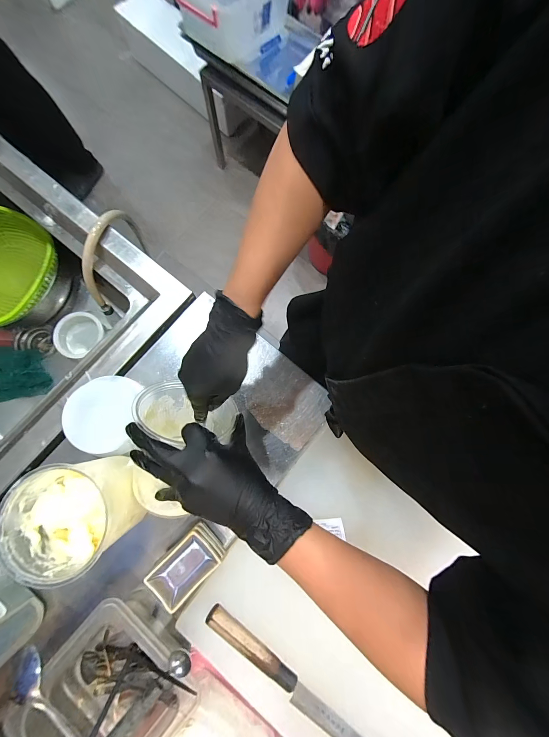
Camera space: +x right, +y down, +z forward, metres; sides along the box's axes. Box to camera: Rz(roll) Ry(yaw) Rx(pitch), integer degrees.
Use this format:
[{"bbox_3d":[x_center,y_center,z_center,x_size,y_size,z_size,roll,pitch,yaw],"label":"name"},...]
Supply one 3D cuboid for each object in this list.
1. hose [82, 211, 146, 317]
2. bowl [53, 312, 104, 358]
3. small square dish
[{"bbox_3d":[-0.333,-0.220,0.573,0.029,0.149,0.190,22,80,3],"label":"hose"},{"bbox_3d":[-0.537,-0.094,0.788,0.114,0.052,0.127,32,81,5],"label":"bowl"},{"bbox_3d":[-0.123,0.274,0.396,0.092,0.029,0.057,-43,83,-7],"label":"small square dish"}]

